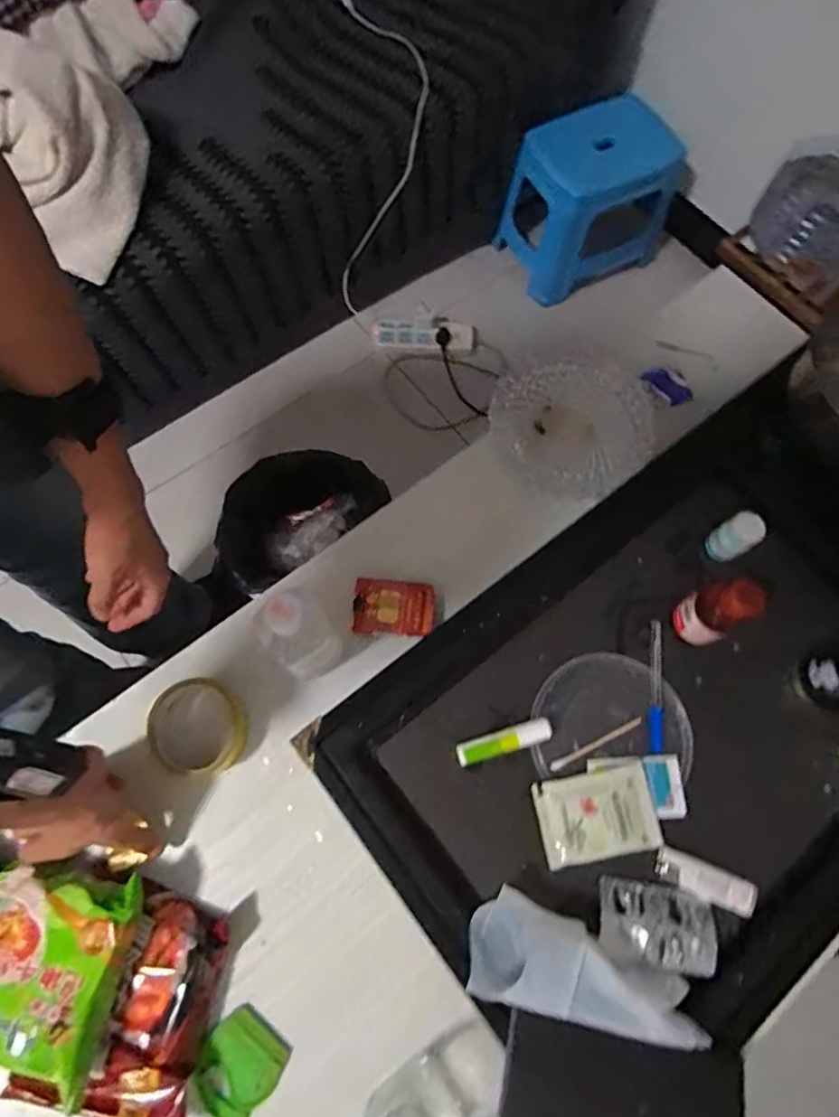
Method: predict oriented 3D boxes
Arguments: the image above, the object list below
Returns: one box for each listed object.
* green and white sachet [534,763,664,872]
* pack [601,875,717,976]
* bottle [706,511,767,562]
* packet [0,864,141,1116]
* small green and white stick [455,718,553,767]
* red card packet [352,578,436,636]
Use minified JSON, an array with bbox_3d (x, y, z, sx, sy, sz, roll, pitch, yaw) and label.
[{"bbox_3d":[0.152,0.221,0.504,0.096,0.014,0.069,-11,72,-5],"label":"green and white sachet"},{"bbox_3d":[0.194,0.298,0.473,0.095,0.012,0.056,12,55,3],"label":"pack"},{"bbox_3d":[0.304,-0.021,0.565,0.032,0.051,0.033,1,71,-2],"label":"bottle"},{"bbox_3d":[-0.303,0.324,0.466,0.138,0.035,0.128,5,70,15],"label":"packet"},{"bbox_3d":[0.074,0.161,0.514,0.084,0.019,0.020,-15,72,-7],"label":"small green and white stick"},{"bbox_3d":[-0.026,0.051,0.601,0.081,0.009,0.053,3,71,-1],"label":"red card packet"}]

